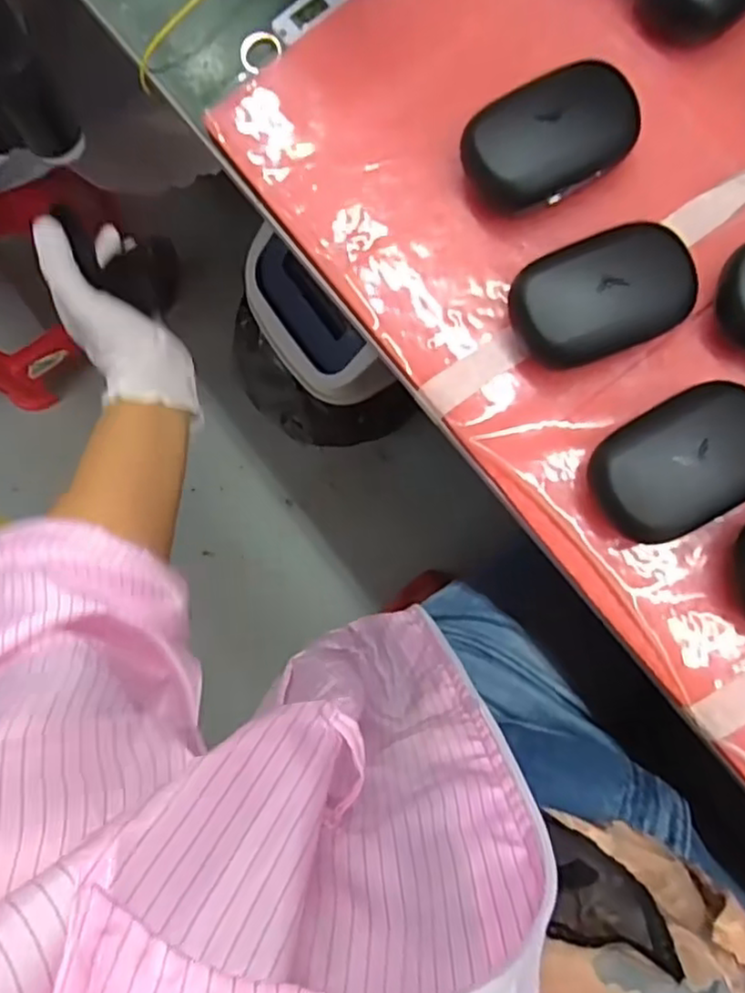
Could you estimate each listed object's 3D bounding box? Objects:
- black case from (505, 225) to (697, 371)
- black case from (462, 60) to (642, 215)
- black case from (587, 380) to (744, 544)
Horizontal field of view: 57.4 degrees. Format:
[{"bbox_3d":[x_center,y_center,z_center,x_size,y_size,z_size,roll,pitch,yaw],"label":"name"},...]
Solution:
[{"bbox_3d":[0.110,-0.096,0.336,0.082,0.032,0.056,-17,82,3],"label":"black case"},{"bbox_3d":[0.090,-0.176,0.347,0.084,0.036,0.056,-25,82,2],"label":"black case"},{"bbox_3d":[0.145,-0.015,0.323,0.081,0.036,0.056,-32,82,1],"label":"black case"}]

